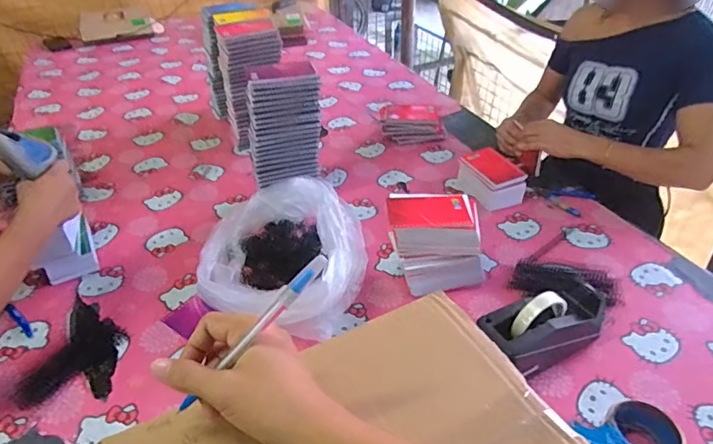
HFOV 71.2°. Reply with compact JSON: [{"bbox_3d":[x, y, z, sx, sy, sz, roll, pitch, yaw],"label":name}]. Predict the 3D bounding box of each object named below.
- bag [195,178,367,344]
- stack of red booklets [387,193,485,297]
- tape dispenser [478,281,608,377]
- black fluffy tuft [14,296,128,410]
[{"bbox_3d":[-0.122,0.046,0.880,0.319,0.131,0.282,22,42,29],"label":"bag"},{"bbox_3d":[0.133,0.042,0.848,0.163,0.155,0.085,-1,35,0],"label":"stack of red booklets"},{"bbox_3d":[0.273,0.150,0.732,0.203,0.121,0.078,-22,42,-24],"label":"tape dispenser"},{"bbox_3d":[-0.434,0.197,0.786,0.129,0.019,0.193,-4,36,-4],"label":"black fluffy tuft"}]

